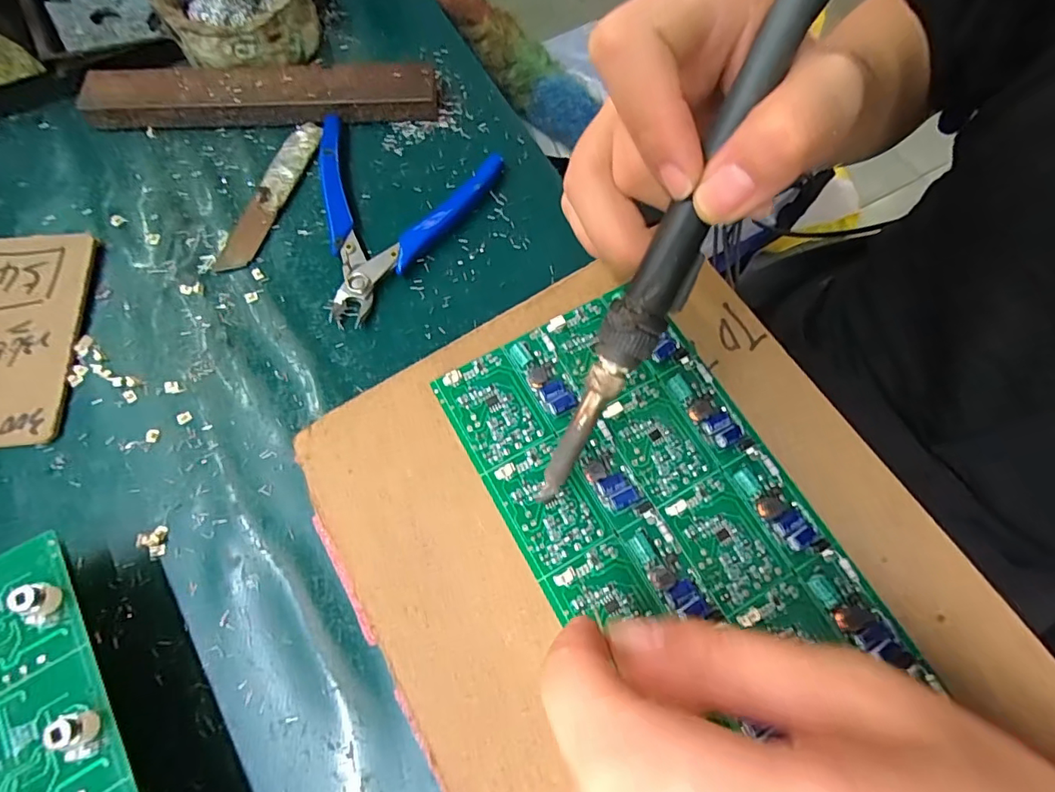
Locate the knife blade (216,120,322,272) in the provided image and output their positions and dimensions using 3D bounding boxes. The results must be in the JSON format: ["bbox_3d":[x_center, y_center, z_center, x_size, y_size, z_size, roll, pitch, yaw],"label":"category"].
[{"bbox_3d":[-0.142,-0.112,0.286,0.018,0.006,0.100,17,70,5],"label":"knife blade"}]

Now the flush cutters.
[{"bbox_3d":[-0.089,-0.104,0.279,0.103,0.012,0.118,31,72,10],"label":"flush cutters"}]

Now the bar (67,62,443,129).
[{"bbox_3d":[-0.154,-0.176,0.302,0.199,0.019,0.032,-1,70,-2],"label":"bar"}]

